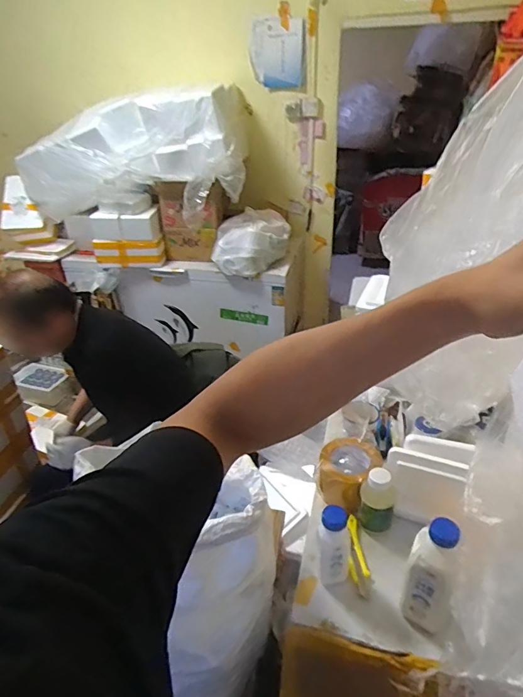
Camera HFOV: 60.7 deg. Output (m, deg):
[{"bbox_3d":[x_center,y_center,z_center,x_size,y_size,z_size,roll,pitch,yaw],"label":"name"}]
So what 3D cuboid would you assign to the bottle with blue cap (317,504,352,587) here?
[{"bbox_3d":[0.119,0.325,0.731,0.053,0.137,0.053,6,32,13],"label":"bottle with blue cap"}]

